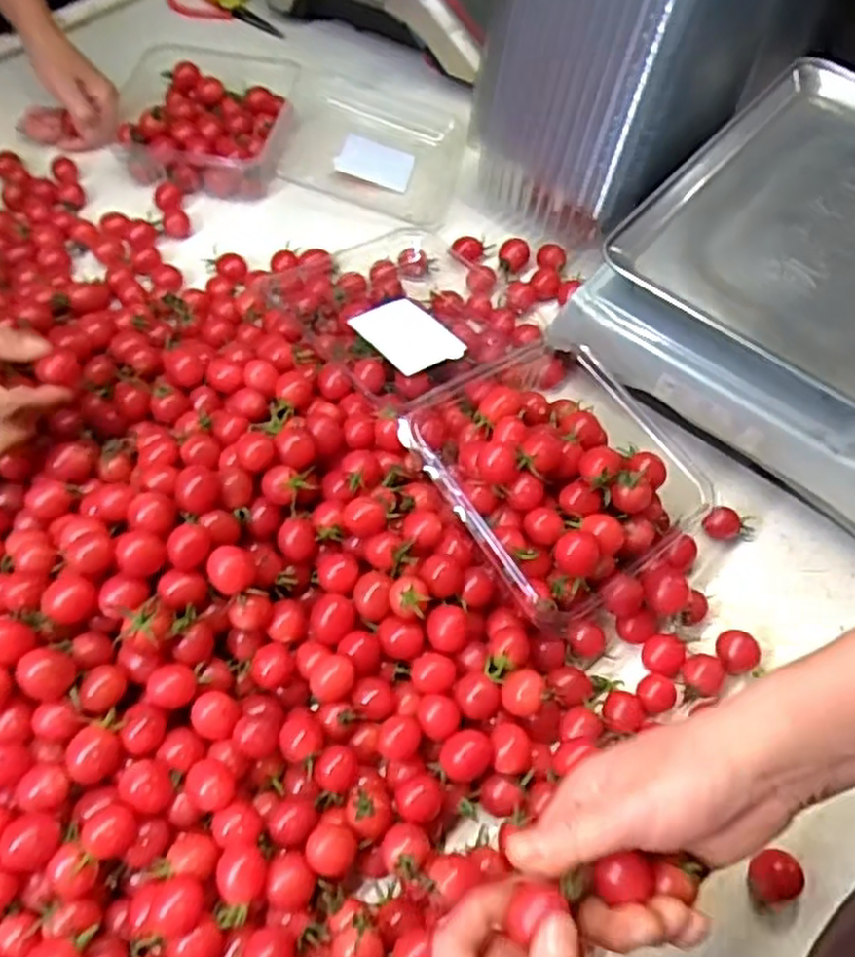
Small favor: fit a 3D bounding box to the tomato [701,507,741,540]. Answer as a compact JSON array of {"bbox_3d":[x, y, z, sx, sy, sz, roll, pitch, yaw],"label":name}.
[{"bbox_3d":[0.224,0.036,0.580,0.026,0.026,0.024,1,60,-1],"label":"tomato"}]

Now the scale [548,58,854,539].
[{"bbox_3d":[0.341,-0.148,0.597,0.325,0.101,0.346,38,66,18],"label":"scale"}]

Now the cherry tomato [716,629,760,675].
[{"bbox_3d":[0.216,0.123,0.532,0.023,0.027,0.028,-32,66,-18],"label":"cherry tomato"}]

